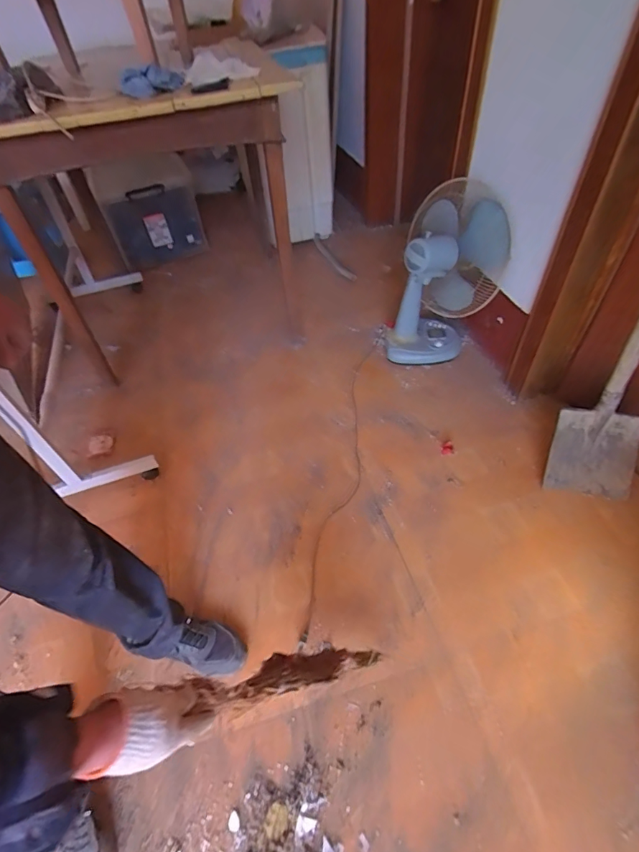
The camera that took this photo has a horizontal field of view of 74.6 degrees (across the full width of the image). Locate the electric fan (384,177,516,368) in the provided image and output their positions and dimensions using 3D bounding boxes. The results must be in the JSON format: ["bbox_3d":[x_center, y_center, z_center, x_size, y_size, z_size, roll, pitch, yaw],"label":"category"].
[{"bbox_3d":[0.434,-0.481,1.430,0.334,0.525,0.300,13,50,16],"label":"electric fan"}]

